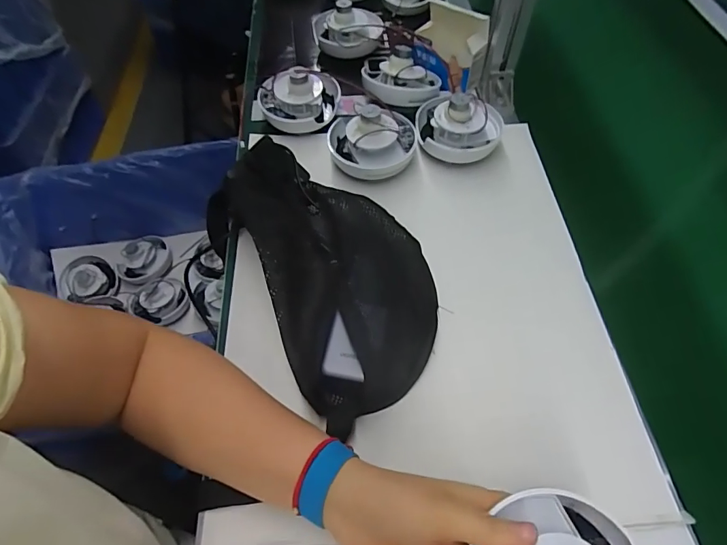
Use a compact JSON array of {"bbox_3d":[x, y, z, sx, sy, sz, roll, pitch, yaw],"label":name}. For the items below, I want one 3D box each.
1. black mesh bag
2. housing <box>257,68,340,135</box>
[{"bbox_3d":[-0.041,-0.020,0.459,0.177,0.069,0.305,-31,61,-19],"label":"black mesh bag"},{"bbox_3d":[-0.085,-0.232,0.605,0.106,0.078,0.082,-9,56,-6],"label":"housing"}]

